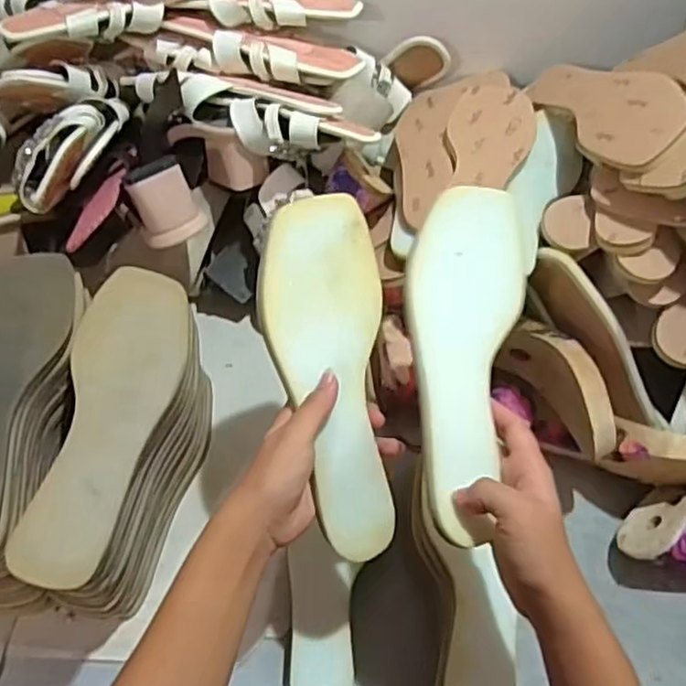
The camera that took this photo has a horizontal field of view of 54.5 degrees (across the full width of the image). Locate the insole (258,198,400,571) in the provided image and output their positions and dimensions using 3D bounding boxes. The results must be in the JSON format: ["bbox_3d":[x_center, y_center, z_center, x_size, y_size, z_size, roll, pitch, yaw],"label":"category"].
[{"bbox_3d":[-0.010,0.021,0.447,0.084,0.008,0.239,-1,85,-20],"label":"insole"}]

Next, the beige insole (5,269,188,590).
[{"bbox_3d":[-0.168,0.048,0.477,0.082,0.014,0.240,6,56,1],"label":"beige insole"}]

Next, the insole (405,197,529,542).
[{"bbox_3d":[0.077,0.008,0.433,0.076,0.025,0.226,6,78,0],"label":"insole"}]

